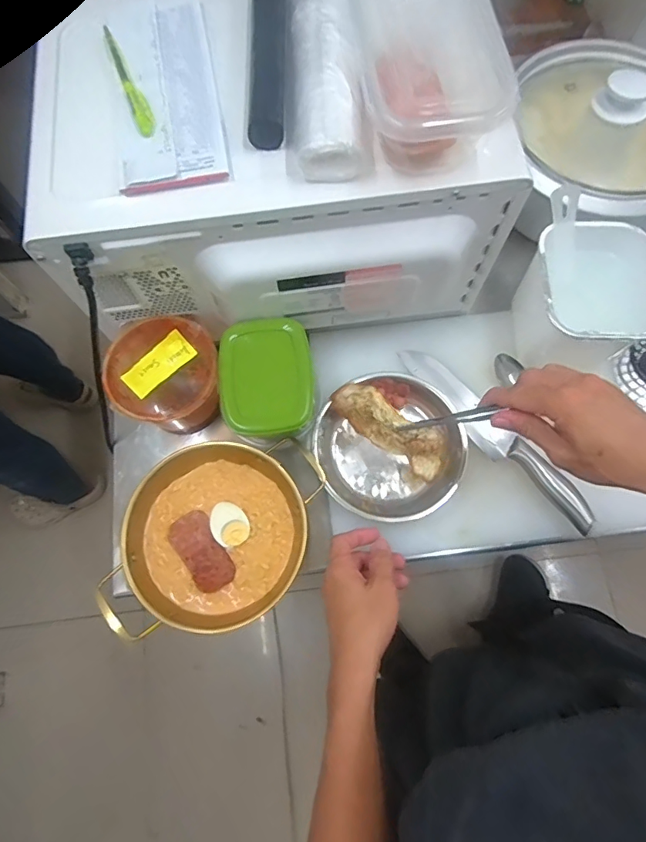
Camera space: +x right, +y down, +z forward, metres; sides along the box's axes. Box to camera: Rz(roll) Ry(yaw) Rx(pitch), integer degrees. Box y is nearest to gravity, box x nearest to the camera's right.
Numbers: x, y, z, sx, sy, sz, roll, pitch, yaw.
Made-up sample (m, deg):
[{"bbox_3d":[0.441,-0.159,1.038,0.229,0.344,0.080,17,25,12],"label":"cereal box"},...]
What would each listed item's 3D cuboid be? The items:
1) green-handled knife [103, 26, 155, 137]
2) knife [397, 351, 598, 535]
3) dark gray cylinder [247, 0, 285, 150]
[{"bbox_3d":[-0.169,-0.297,0.425,0.016,0.009,0.131,-21,74,-6],"label":"green-handled knife"},{"bbox_3d":[0.195,0.010,0.549,0.035,0.021,0.272,-41,77,-11],"label":"knife"},{"bbox_3d":[-0.048,-0.330,0.425,0.030,0.023,0.209,-1,73,0],"label":"dark gray cylinder"}]

